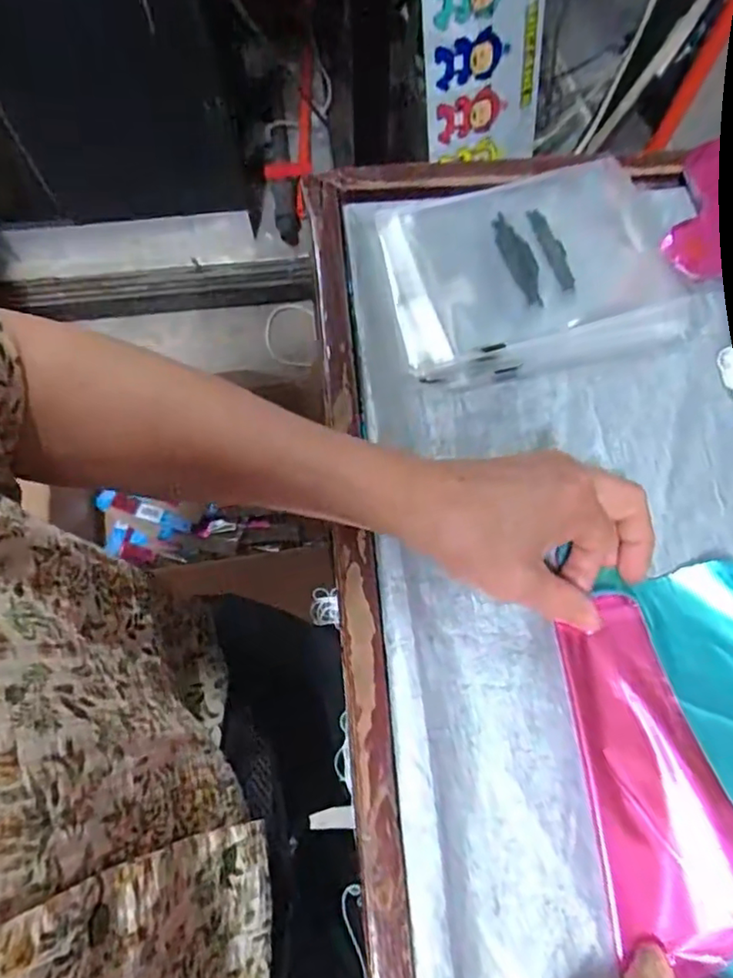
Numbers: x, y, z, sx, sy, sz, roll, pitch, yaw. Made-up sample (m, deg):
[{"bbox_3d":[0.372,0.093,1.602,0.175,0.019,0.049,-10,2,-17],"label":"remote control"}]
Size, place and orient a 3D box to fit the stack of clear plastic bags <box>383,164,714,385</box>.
[{"bbox_3d":[0.126,-0.152,0.418,0.216,0.017,0.147,-13,71,-4],"label":"stack of clear plastic bags"}]

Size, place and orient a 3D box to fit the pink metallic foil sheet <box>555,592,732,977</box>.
[{"bbox_3d":[0.148,0.146,0.318,0.072,0.015,0.172,-9,69,-3],"label":"pink metallic foil sheet"}]

